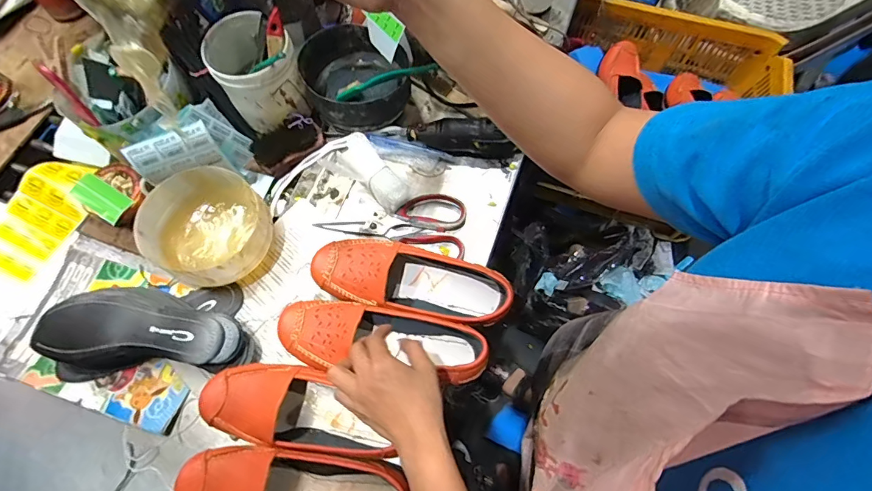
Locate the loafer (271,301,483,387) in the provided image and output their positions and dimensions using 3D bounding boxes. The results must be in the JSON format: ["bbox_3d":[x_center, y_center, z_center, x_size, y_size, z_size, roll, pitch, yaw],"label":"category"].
[{"bbox_3d":[-0.067,0.117,0.520,0.243,0.063,0.080,10,68,-1],"label":"loafer"}]

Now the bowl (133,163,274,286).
[{"bbox_3d":[-0.293,-0.022,0.581,0.159,0.072,0.142,26,70,11],"label":"bowl"}]

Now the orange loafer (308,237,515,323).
[{"bbox_3d":[-0.030,0.047,0.551,0.237,0.061,0.081,12,68,6],"label":"orange loafer"}]

